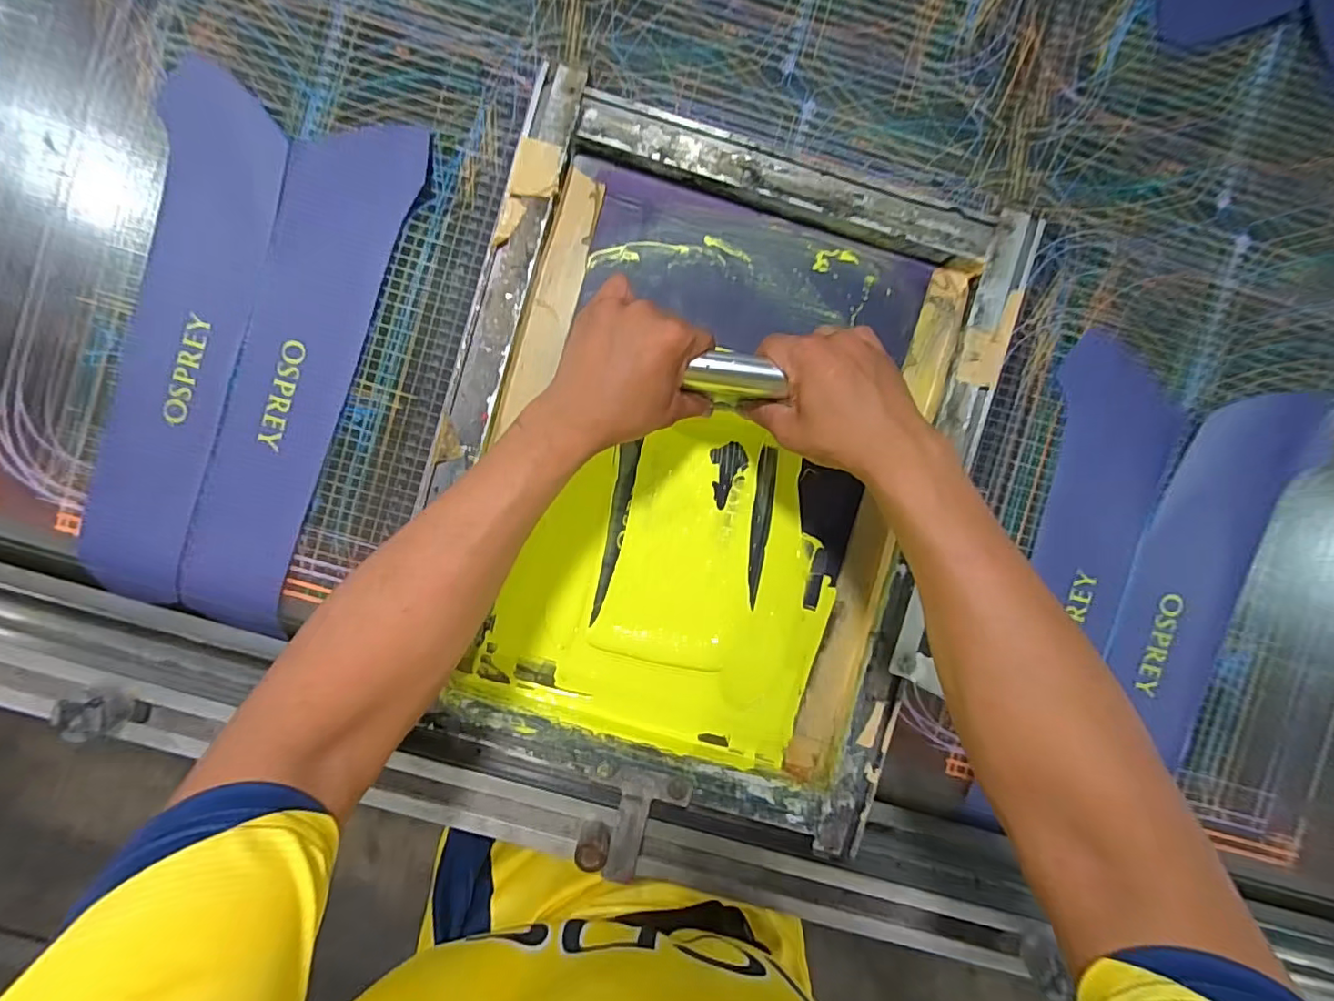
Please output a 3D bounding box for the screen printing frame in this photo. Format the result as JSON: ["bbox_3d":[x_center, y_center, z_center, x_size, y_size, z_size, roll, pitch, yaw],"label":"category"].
[{"bbox_3d":[0.031,-0.028,0.472,0.416,0.029,0.540,16,91,-2],"label":"screen printing frame"}]

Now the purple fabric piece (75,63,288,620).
[{"bbox_3d":[-0.404,-0.136,0.474,0.107,0.010,0.438,11,91,0],"label":"purple fabric piece"}]

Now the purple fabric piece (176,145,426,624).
[{"bbox_3d":[-0.311,-0.103,0.474,0.111,0.007,0.428,15,91,-2],"label":"purple fabric piece"}]

